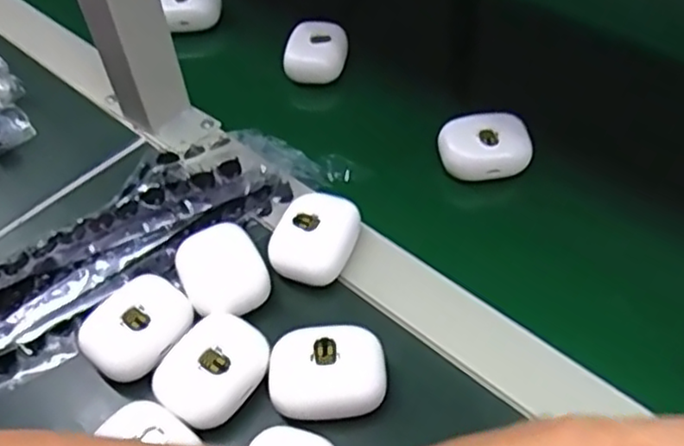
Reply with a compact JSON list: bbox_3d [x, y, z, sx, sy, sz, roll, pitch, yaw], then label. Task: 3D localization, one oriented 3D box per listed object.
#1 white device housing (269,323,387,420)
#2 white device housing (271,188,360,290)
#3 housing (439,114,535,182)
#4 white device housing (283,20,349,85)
[{"bbox_3d":[-0.007,0.079,0.349,0.058,0.023,0.046,-10,52,-3],"label":"white device housing"},{"bbox_3d":[-0.016,0.010,0.404,0.044,0.022,0.059,17,55,18],"label":"white device housing"},{"bbox_3d":[0.097,-0.052,0.455,0.058,0.021,0.042,-10,52,-2],"label":"housing"},{"bbox_3d":[-0.020,-0.136,0.540,0.049,0.026,0.053,-1,52,5],"label":"white device housing"}]

